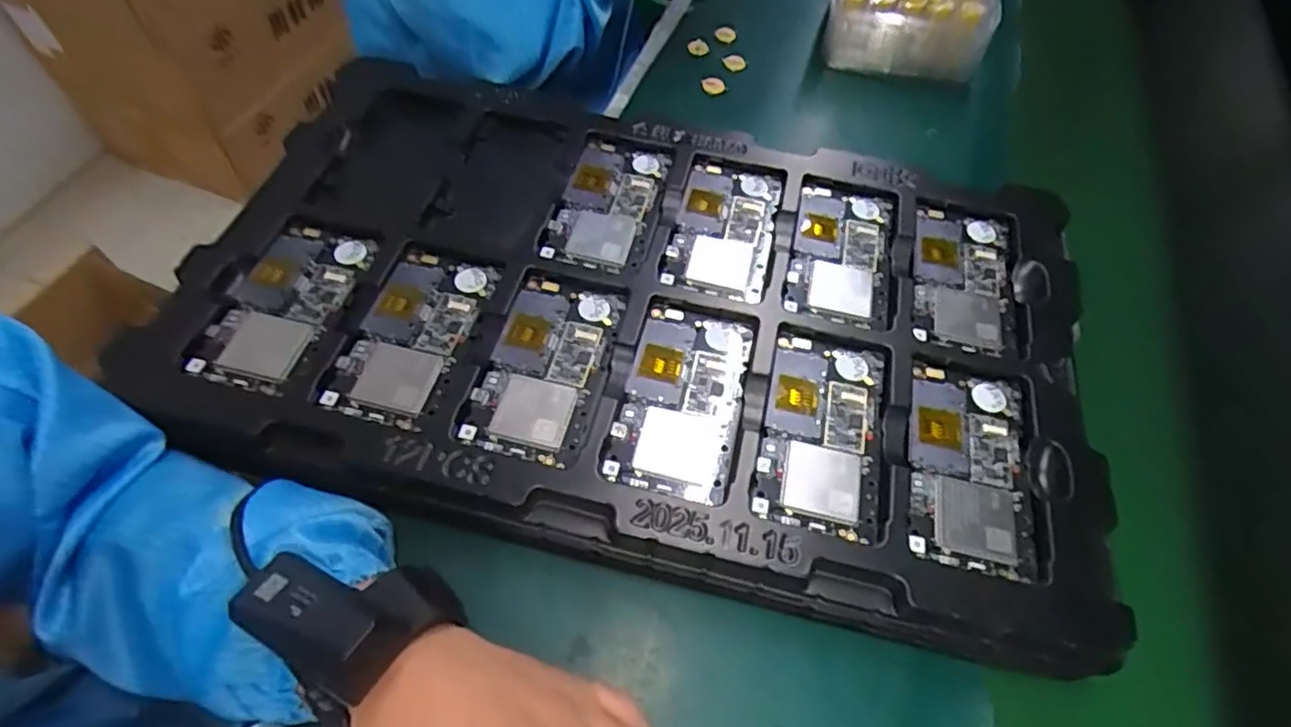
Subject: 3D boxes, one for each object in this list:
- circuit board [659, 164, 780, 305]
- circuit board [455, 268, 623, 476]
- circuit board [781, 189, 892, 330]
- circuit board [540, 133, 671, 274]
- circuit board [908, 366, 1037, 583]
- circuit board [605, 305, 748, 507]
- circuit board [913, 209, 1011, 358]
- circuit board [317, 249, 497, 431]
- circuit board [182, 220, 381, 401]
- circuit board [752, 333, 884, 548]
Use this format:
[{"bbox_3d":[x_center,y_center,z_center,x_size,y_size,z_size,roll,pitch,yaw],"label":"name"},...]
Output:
[{"bbox_3d":[0.054,-0.094,0.460,0.067,0.007,0.118,13,61,4],"label":"circuit board"},{"bbox_3d":[-0.060,0.001,0.393,0.067,0.011,0.124,14,58,2],"label":"circuit board"},{"bbox_3d":[0.134,-0.077,0.453,0.063,0.009,0.121,16,59,3],"label":"circuit board"},{"bbox_3d":[-0.027,-0.115,0.468,0.066,0.015,0.121,14,58,2],"label":"circuit board"},{"bbox_3d":[0.182,0.057,0.372,0.063,0.009,0.121,15,59,2],"label":"circuit board"},{"bbox_3d":[0.023,0.019,0.387,0.067,0.005,0.123,14,58,3],"label":"circuit board"},{"bbox_3d":[0.215,-0.059,0.445,0.062,0.008,0.121,15,59,2],"label":"circuit board"},{"bbox_3d":[-0.142,-0.019,0.399,0.063,0.011,0.121,17,59,3],"label":"circuit board"},{"bbox_3d":[-0.224,-0.038,0.407,0.065,0.013,0.119,16,59,3],"label":"circuit board"},{"bbox_3d":[0.101,0.038,0.380,0.065,0.004,0.124,14,58,2],"label":"circuit board"}]

